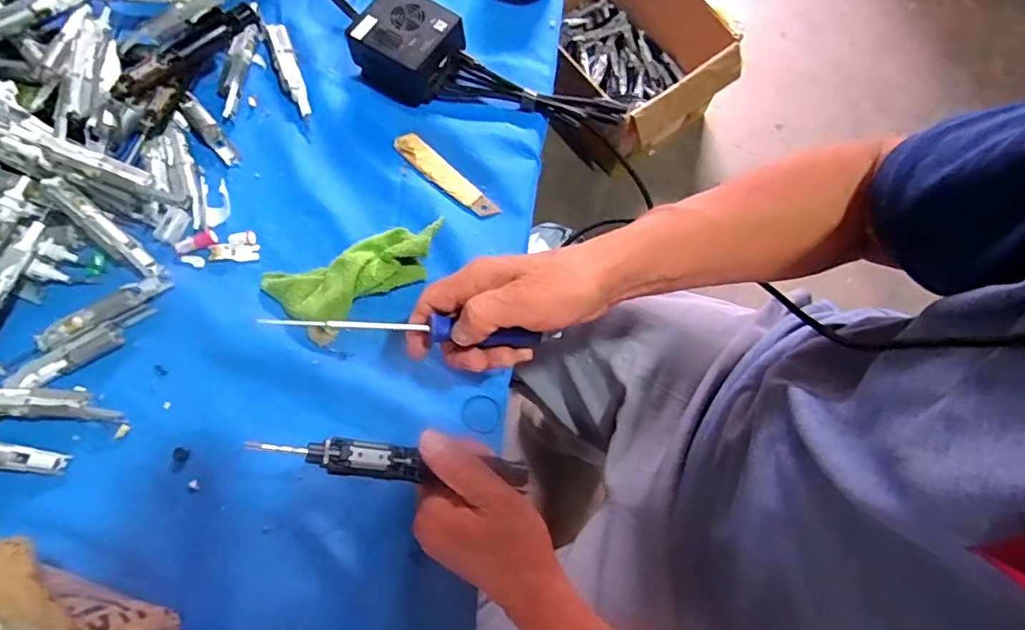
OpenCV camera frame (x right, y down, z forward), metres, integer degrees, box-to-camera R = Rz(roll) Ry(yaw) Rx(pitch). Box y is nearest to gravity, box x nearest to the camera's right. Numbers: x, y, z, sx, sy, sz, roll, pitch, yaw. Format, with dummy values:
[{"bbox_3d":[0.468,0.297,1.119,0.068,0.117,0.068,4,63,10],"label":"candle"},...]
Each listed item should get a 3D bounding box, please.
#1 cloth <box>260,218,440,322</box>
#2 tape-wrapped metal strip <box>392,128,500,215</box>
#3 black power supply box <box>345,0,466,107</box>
[{"bbox_3d":[-0.124,-0.032,0.428,0.145,0.033,0.063,-19,73,-7],"label":"cloth"},{"bbox_3d":[-0.058,-0.121,0.472,0.110,0.005,0.022,41,76,12],"label":"tape-wrapped metal strip"},{"bbox_3d":[-0.093,-0.240,0.489,0.077,0.051,0.074,33,74,10],"label":"black power supply box"}]

